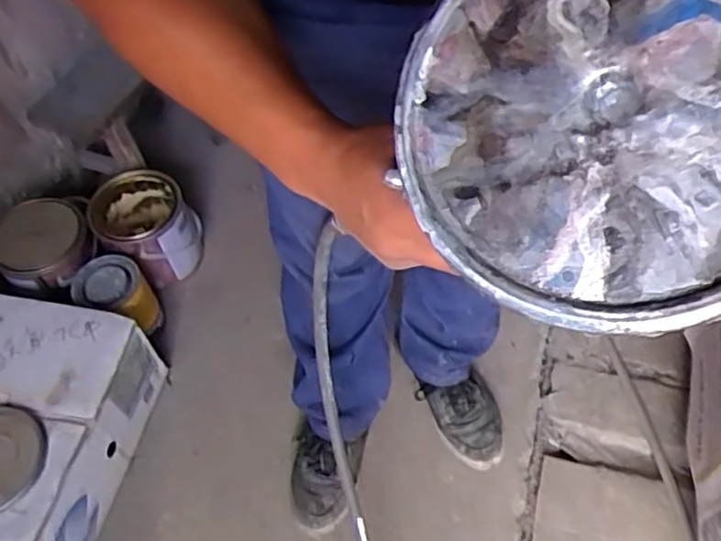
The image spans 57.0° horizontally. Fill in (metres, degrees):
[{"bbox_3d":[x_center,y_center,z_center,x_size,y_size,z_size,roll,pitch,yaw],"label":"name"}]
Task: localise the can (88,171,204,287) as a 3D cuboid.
[{"bbox_3d":[-0.383,-0.076,1.203,0.162,0.154,0.196,-30,58,-14],"label":"can"}]

